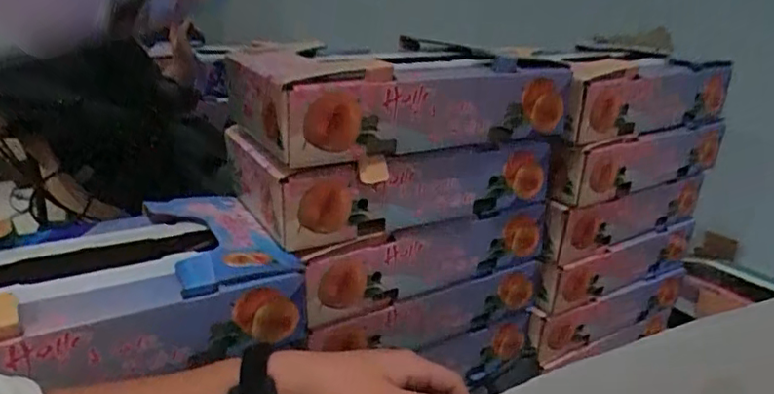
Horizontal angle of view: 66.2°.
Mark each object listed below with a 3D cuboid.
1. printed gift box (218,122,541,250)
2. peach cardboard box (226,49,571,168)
[{"bbox_3d":[-0.004,-0.040,0.815,0.392,0.097,0.227,-11,25,-31],"label":"printed gift box"},{"bbox_3d":[0.014,-0.137,0.793,0.395,0.096,0.232,-8,23,-27],"label":"peach cardboard box"}]

